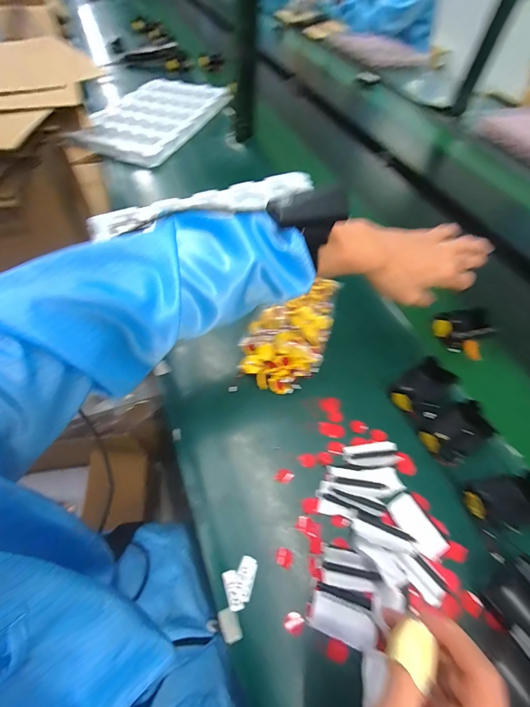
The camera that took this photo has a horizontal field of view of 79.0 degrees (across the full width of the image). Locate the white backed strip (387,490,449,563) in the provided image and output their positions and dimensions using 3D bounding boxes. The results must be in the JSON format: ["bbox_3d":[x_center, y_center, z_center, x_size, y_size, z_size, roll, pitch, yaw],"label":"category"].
[{"bbox_3d":[0.157,0.177,0.330,0.032,0.006,0.061,-31,62,-23],"label":"white backed strip"}]

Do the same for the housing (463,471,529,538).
[{"bbox_3d":[0.250,0.153,0.332,0.076,0.036,0.051,-12,56,-12],"label":"housing"}]

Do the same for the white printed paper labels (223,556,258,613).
[{"bbox_3d":[-0.025,0.213,0.300,0.028,0.004,0.042,14,55,7],"label":"white printed paper labels"}]

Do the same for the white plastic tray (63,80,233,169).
[{"bbox_3d":[-0.286,-0.619,0.834,0.262,0.029,0.436,17,56,8],"label":"white plastic tray"}]

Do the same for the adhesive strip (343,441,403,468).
[{"bbox_3d":[0.123,0.116,0.370,0.062,0.004,0.028,-4,55,-6],"label":"adhesive strip"}]

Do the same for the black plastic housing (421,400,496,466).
[{"bbox_3d":[0.226,0.090,0.373,0.076,0.035,0.050,-27,61,-21],"label":"black plastic housing"}]

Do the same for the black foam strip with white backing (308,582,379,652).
[{"bbox_3d":[0.071,0.232,0.285,0.056,0.007,0.038,20,56,10],"label":"black foam strip with white backing"}]

